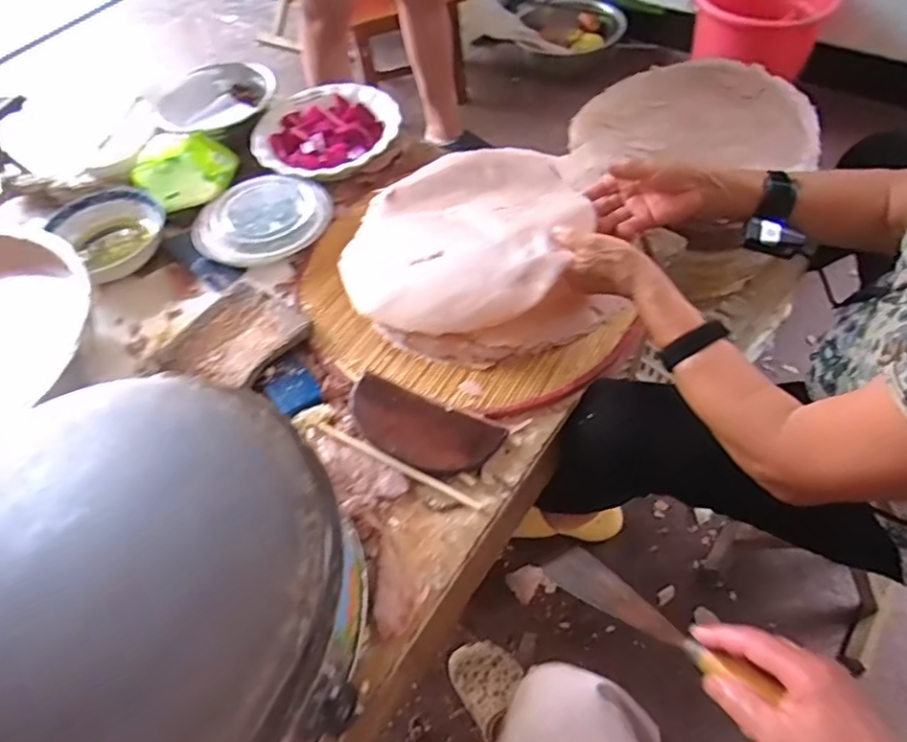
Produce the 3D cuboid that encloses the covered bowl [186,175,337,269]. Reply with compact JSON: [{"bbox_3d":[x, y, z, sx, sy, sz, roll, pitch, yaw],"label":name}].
[{"bbox_3d":[-0.263,-0.210,0.877,0.183,0.043,0.138,-21,56,-10],"label":"covered bowl"}]

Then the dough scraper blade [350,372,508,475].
[{"bbox_3d":[-0.038,0.062,0.662,0.167,0.024,0.073,20,58,18],"label":"dough scraper blade"}]

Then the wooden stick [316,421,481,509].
[{"bbox_3d":[-0.059,0.095,0.651,0.192,0.008,0.010,24,60,20],"label":"wooden stick"}]

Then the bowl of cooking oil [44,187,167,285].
[{"bbox_3d":[-0.483,-0.202,0.897,0.142,0.053,0.125,37,65,26],"label":"bowl of cooking oil"}]

